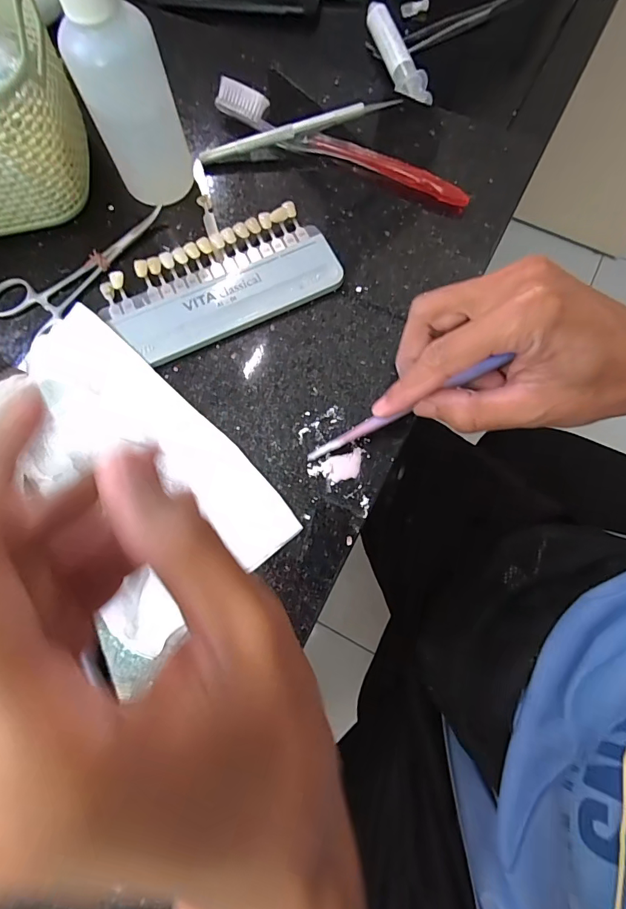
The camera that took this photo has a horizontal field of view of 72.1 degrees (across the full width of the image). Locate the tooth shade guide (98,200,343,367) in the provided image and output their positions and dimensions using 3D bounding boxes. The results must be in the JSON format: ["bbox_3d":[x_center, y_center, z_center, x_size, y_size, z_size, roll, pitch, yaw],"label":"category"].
[{"bbox_3d":[-0.057,-0.107,0.269,0.138,0.009,0.068,-24,75,-6],"label":"tooth shade guide"}]

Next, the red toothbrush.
[{"bbox_3d":[0.015,-0.209,0.292,0.190,0.018,0.018,28,76,8],"label":"red toothbrush"}]

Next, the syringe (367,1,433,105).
[{"bbox_3d":[0.066,-0.313,0.338,0.019,0.014,0.116,-19,75,-5],"label":"syringe"}]

